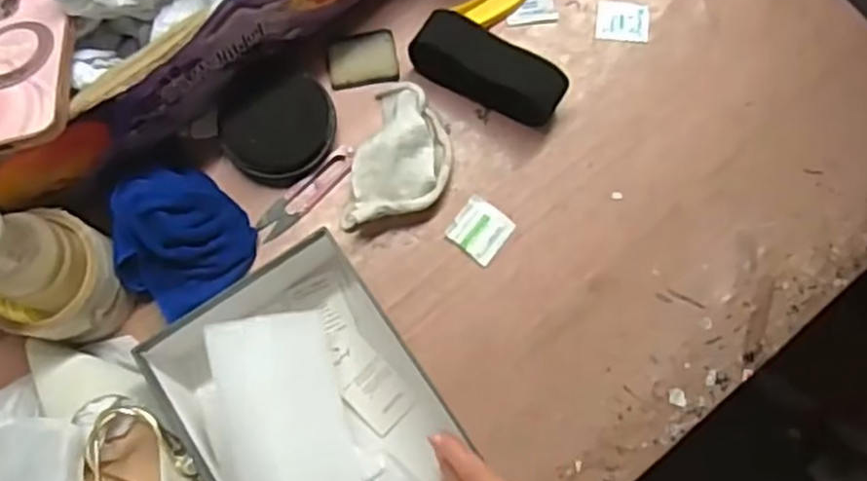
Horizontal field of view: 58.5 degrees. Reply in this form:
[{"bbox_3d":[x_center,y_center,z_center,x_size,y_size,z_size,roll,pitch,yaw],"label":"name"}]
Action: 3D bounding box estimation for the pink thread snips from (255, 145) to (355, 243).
[{"bbox_3d":[-0.104,-0.039,0.640,0.100,0.011,0.022,-41,81,-9],"label":"pink thread snips"}]

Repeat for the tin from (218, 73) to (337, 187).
[{"bbox_3d":[-0.124,-0.092,0.628,0.092,0.023,0.086,0,77,-1],"label":"tin"}]

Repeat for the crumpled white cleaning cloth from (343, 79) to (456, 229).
[{"bbox_3d":[-0.024,-0.066,0.624,0.075,0.046,0.125,15,77,2],"label":"crumpled white cleaning cloth"}]

